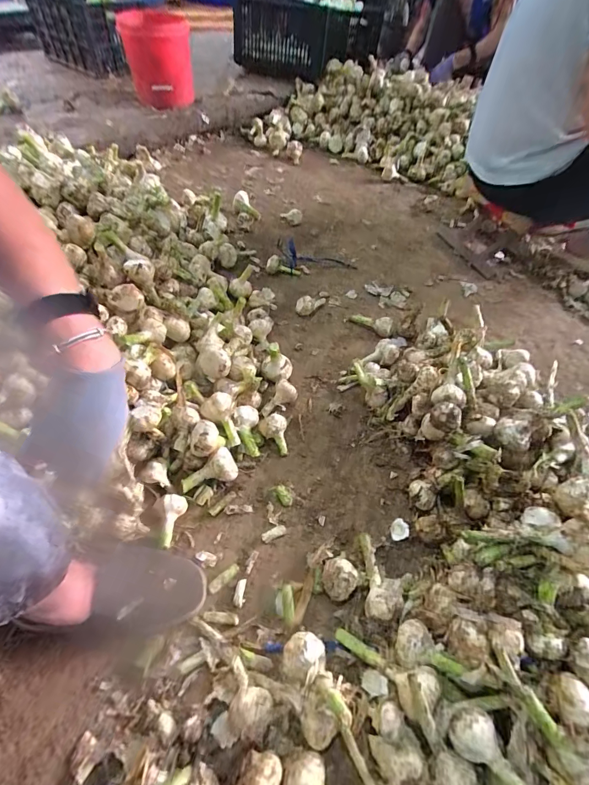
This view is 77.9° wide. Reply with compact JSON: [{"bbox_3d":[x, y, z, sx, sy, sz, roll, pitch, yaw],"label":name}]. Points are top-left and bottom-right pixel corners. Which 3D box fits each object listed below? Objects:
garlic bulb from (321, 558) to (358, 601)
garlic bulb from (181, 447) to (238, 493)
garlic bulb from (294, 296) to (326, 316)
[{"bbox_3d":[0.066,0.280,0.545,0.050,0.051,0.052,4,53,-6],"label":"garlic bulb"},{"bbox_3d":[-0.150,0.137,0.626,0.097,0.038,0.051,-26,57,-5],"label":"garlic bulb"},{"bbox_3d":[0.049,-0.231,0.916,0.086,0.041,0.041,-32,64,-27],"label":"garlic bulb"}]

